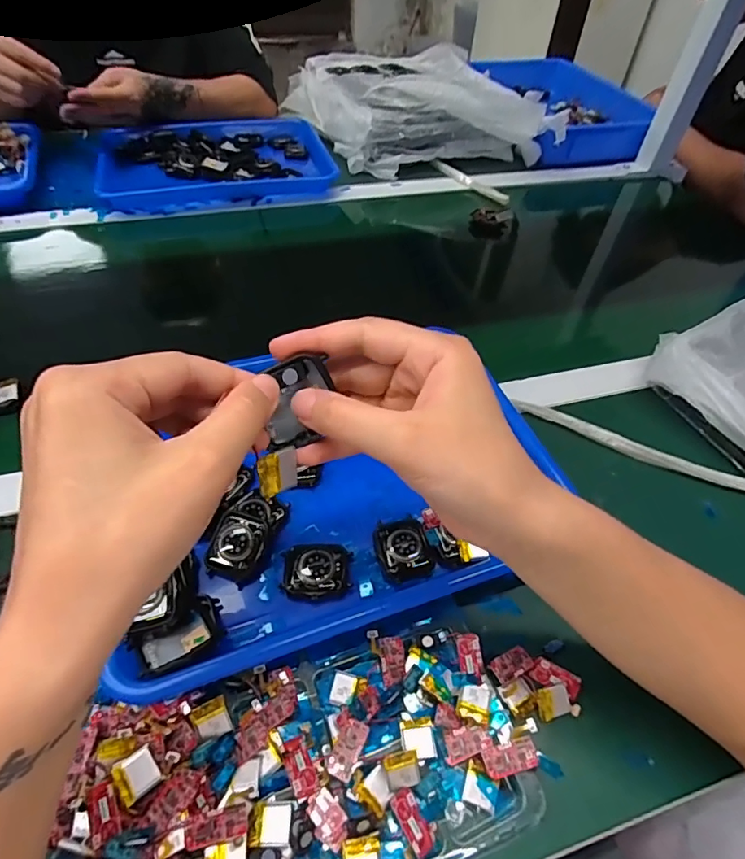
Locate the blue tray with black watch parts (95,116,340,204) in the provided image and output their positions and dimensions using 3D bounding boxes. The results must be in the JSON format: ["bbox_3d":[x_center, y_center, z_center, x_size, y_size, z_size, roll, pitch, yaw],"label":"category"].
[{"bbox_3d":[-0.232,-0.402,0.739,0.313,0.027,0.221,-11,52,-13],"label":"blue tray with black watch parts"}]

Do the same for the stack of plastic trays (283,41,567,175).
[{"bbox_3d":[0.062,-0.528,0.818,0.326,0.094,0.359,-15,53,-16],"label":"stack of plastic trays"}]

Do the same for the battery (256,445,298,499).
[{"bbox_3d":[-0.040,0.018,0.217,0.004,0.018,0.022,1,12,37],"label":"battery"}]

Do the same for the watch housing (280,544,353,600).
[{"bbox_3d":[-0.037,0.094,0.335,0.045,0.013,0.038,2,50,-3],"label":"watch housing"}]

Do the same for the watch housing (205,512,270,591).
[{"bbox_3d":[-0.091,0.080,0.338,0.034,0.013,0.045,17,69,7],"label":"watch housing"}]

